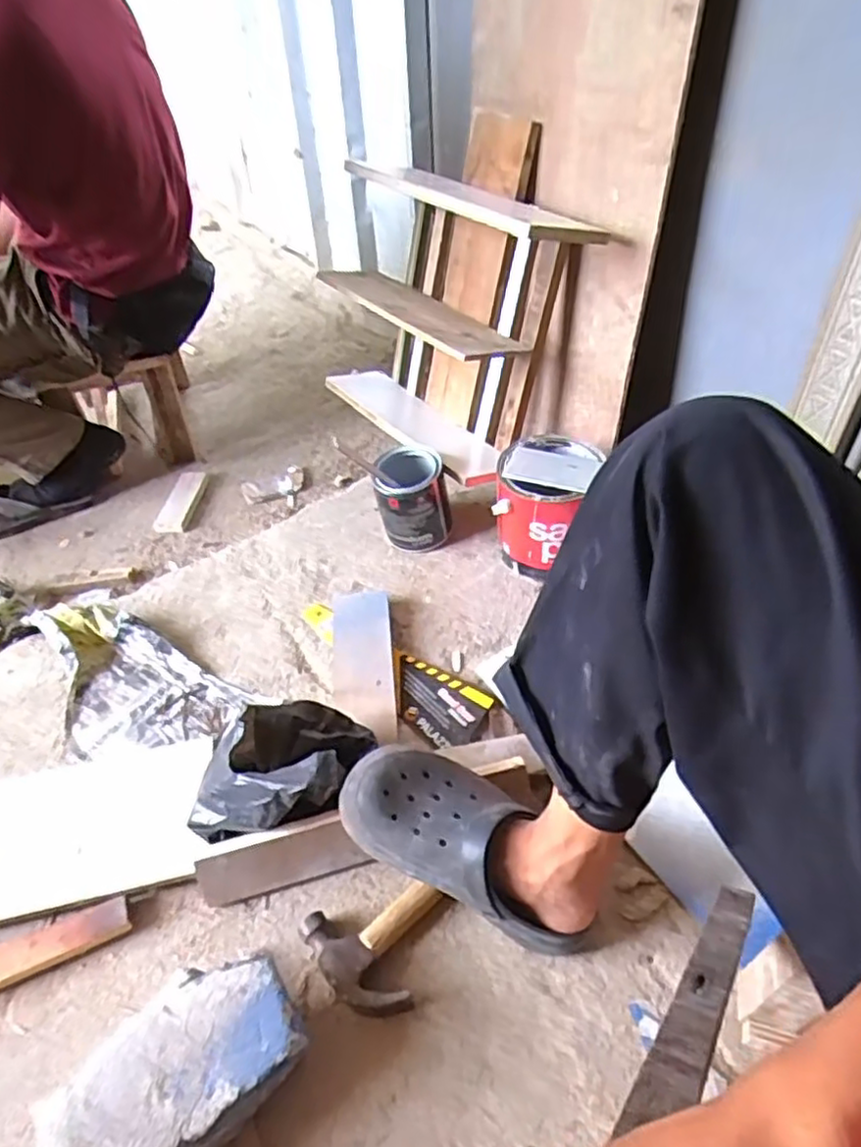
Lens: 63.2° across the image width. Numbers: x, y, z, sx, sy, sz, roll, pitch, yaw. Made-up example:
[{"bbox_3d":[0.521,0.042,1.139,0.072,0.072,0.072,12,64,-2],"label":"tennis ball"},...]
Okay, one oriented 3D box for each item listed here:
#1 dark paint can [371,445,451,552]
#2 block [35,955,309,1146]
[{"bbox_3d":[-0.026,-0.112,1.082,0.104,0.131,0.107,-1,46,4],"label":"dark paint can"},{"bbox_3d":[-0.212,0.429,0.594,0.209,0.086,0.122,-34,52,-25],"label":"block"}]

